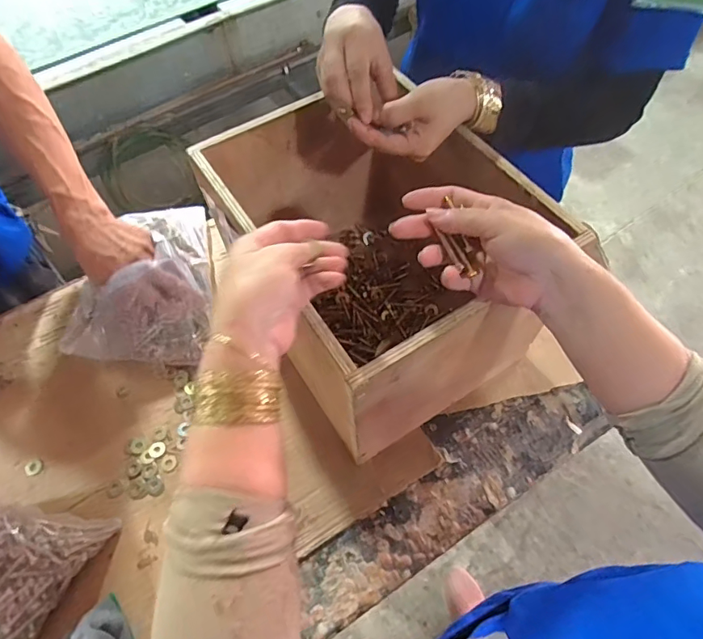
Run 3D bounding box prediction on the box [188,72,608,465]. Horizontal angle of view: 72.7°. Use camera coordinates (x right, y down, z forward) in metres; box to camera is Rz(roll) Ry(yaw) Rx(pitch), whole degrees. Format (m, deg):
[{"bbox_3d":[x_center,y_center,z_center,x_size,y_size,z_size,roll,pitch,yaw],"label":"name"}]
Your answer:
[{"bbox_3d":[0.019,-0.069,0.561,0.251,0.239,0.345,-29,62,-14],"label":"box"}]

